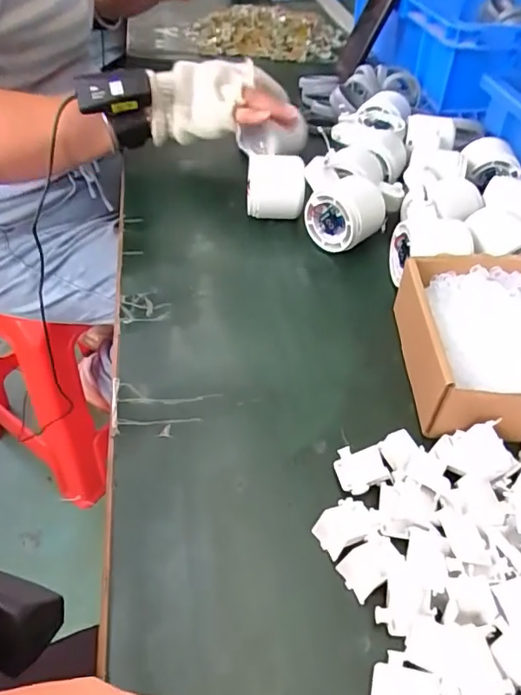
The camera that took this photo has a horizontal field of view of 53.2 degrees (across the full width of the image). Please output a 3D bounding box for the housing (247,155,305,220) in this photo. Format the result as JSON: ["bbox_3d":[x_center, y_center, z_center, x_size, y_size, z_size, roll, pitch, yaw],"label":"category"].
[{"bbox_3d":[0.014,-0.161,0.521,0.054,0.060,0.054,1,46,-1],"label":"housing"}]

